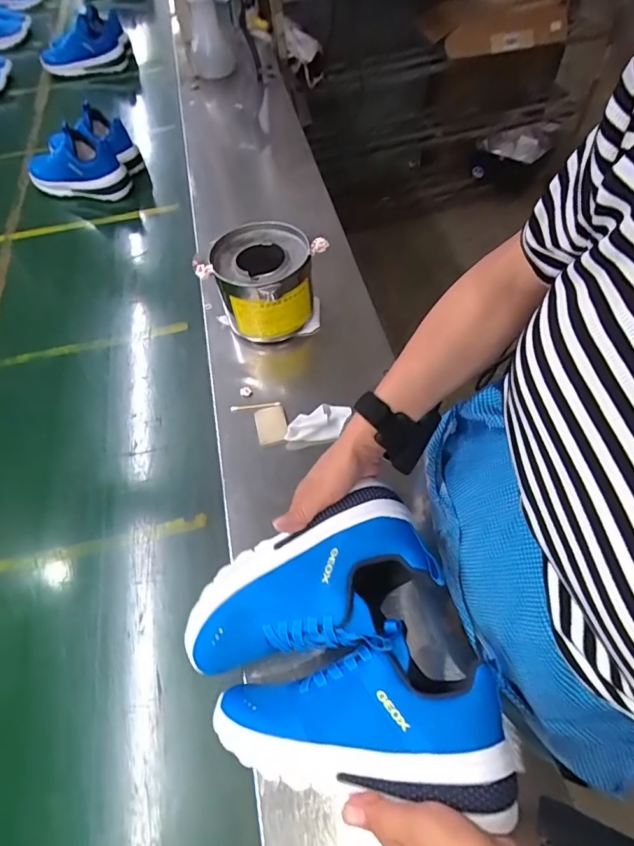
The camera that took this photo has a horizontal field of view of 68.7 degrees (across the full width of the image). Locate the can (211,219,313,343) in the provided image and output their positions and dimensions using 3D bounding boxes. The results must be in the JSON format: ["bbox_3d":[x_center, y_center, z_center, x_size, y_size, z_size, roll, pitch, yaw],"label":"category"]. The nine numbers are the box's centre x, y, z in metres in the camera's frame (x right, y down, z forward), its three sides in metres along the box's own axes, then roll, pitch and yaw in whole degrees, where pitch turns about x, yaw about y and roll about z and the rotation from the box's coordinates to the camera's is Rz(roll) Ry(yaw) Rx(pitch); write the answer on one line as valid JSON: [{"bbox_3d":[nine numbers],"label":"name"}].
[{"bbox_3d":[-0.076,-0.201,0.699,0.135,0.130,0.149,-7,56,0],"label":"can"}]

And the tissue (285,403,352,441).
[{"bbox_3d":[0.003,0.001,0.613,0.091,0.023,0.043,-24,58,-11],"label":"tissue"}]

